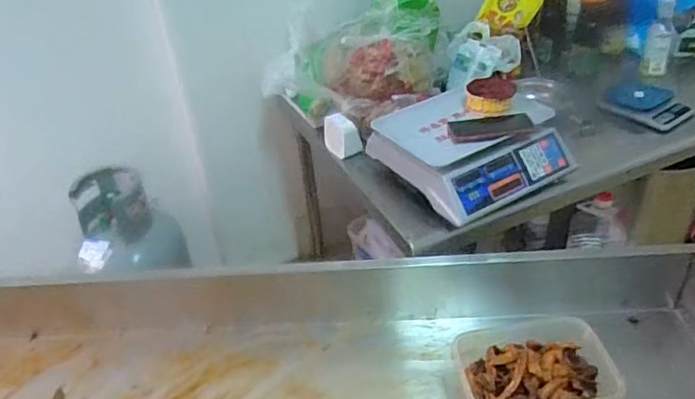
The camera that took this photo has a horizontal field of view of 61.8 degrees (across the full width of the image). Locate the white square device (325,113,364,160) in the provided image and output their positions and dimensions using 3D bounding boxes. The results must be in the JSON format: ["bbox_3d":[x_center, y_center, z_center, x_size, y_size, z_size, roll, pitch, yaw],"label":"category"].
[{"bbox_3d":[-0.011,-0.138,1.238,0.051,0.077,0.090,-25,40,-25],"label":"white square device"}]

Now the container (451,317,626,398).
[{"bbox_3d":[0.297,0.300,0.946,0.236,0.122,0.178,-3,36,3],"label":"container"}]

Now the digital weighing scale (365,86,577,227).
[{"bbox_3d":[0.242,-0.112,1.158,0.305,0.109,0.305,-24,40,-24],"label":"digital weighing scale"}]

